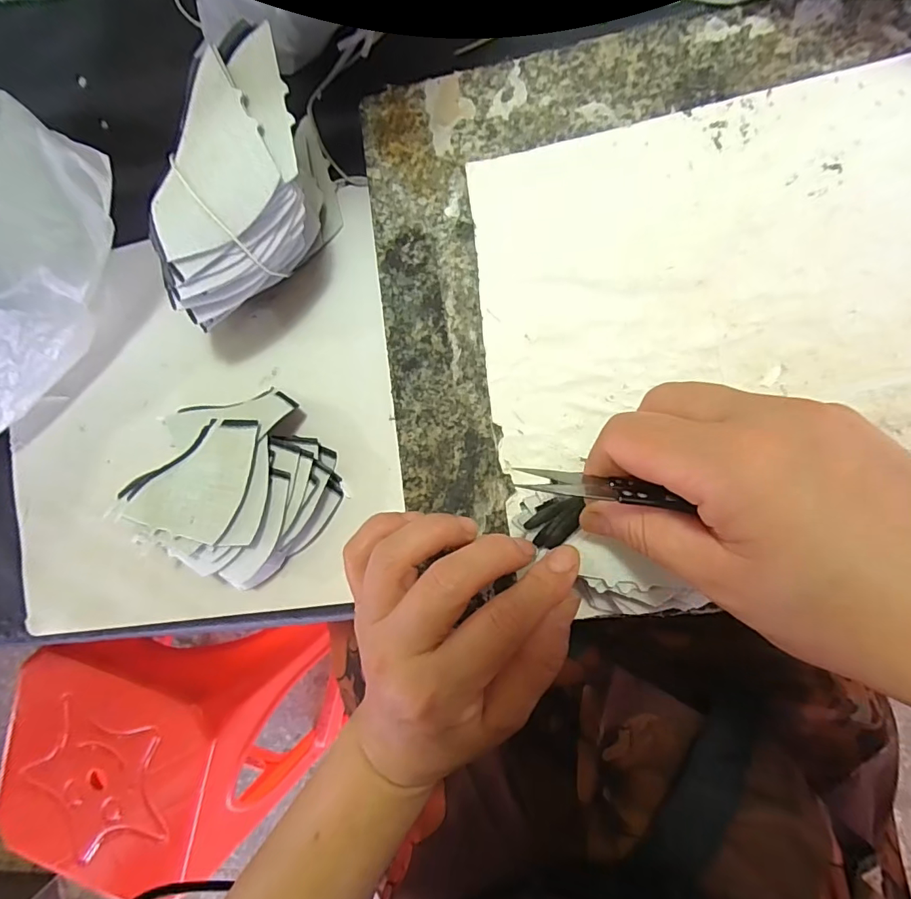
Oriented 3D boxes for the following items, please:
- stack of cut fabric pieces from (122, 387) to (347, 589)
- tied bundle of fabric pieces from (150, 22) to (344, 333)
[{"bbox_3d":[-0.137,0.017,0.293,0.109,0.046,0.120,-38,86,8],"label":"stack of cut fabric pieces"},{"bbox_3d":[-0.107,-0.129,0.263,0.057,0.088,0.135,25,95,7],"label":"tied bundle of fabric pieces"}]

